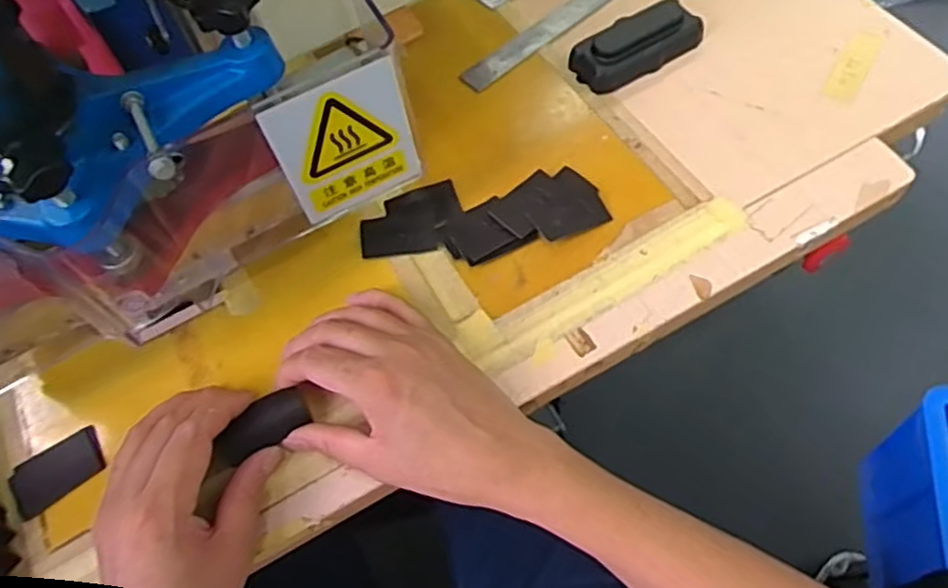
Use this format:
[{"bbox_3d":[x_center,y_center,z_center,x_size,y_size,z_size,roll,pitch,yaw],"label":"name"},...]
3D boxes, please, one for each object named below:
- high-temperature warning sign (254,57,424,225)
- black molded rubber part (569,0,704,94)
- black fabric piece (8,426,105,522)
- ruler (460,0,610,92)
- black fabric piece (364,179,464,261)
[{"bbox_3d":[-0.074,-0.086,0.415,0.080,0.096,0.009,-24,60,-6],"label":"high-temperature warning sign"},{"bbox_3d":[0.131,-0.204,0.568,0.104,0.022,0.050,-31,61,-10],"label":"black molded rubber part"},{"bbox_3d":[-0.271,0.116,0.455,0.062,0.004,0.037,-34,67,-8],"label":"black fabric piece"},{"bbox_3d":[0.119,-0.274,0.624,0.323,0.005,0.032,-39,56,-14],"label":"ruler"},{"bbox_3d":[-0.047,-0.054,0.519,0.077,0.005,0.054,-19,60,-3],"label":"black fabric piece"}]

